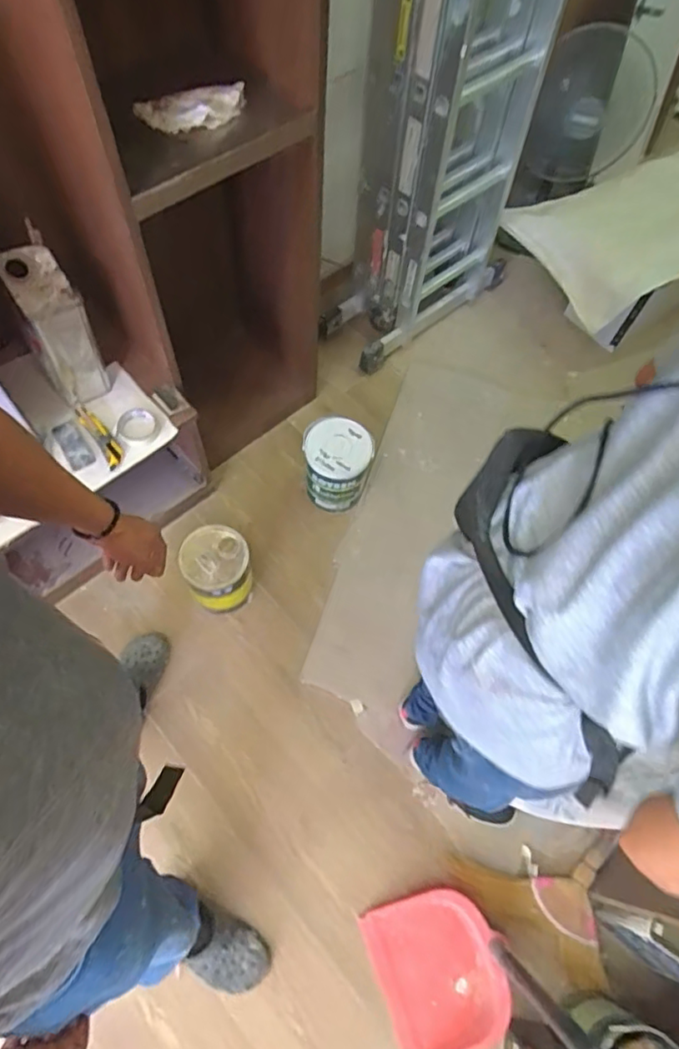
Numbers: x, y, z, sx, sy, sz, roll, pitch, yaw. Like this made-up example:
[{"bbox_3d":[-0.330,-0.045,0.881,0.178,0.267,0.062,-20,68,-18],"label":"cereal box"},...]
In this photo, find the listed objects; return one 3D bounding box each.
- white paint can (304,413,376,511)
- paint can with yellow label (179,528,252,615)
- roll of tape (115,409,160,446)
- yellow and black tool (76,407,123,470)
[{"bbox_3d":[-0.006,-0.162,1.620,0.178,0.235,0.177,1,63,-3],"label":"white paint can"},{"bbox_3d":[-0.301,0.128,1.475,0.160,0.233,0.169,1,63,-3],"label":"paint can with yellow label"},{"bbox_3d":[-0.438,-0.213,1.267,0.090,0.021,0.081,-1,63,-4],"label":"roll of tape"},{"bbox_3d":[-0.521,-0.197,1.265,0.044,0.029,0.165,-31,69,-18],"label":"yellow and black tool"}]

